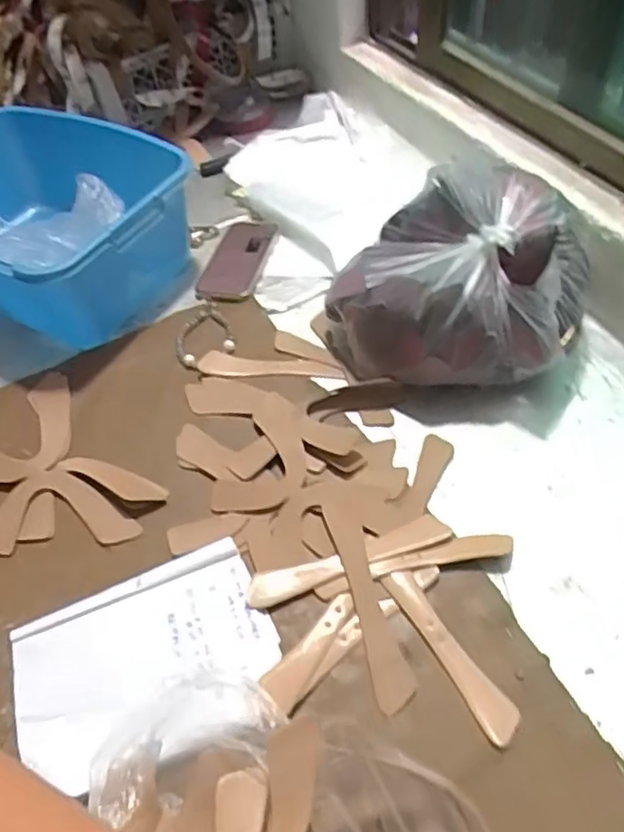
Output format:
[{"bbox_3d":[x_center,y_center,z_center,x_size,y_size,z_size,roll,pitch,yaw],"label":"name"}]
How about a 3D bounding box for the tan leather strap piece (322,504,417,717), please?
[{"bbox_3d":[0.048,0.162,0.578,0.031,0.009,0.191,-13,51,-6],"label":"tan leather strap piece"}]

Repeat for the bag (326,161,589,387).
[{"bbox_3d":[0.152,-0.140,0.709,0.267,0.181,0.194,-2,51,2],"label":"bag"}]

